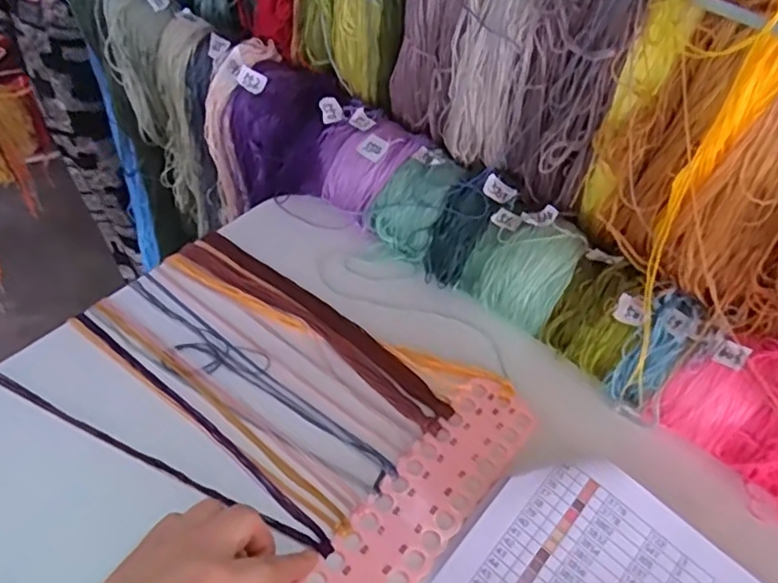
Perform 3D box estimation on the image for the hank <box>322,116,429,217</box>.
[{"bbox_3d":[-0.011,-0.103,0.562,0.078,0.069,0.054,-33,57,-29],"label":"hank"}]

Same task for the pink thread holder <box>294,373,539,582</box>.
[{"bbox_3d":[-0.004,0.160,0.385,0.055,0.004,0.286,32,54,23],"label":"pink thread holder"}]

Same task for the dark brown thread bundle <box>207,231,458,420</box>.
[{"bbox_3d":[-0.051,0.019,0.505,0.253,0.009,0.023,34,47,21],"label":"dark brown thread bundle"}]

